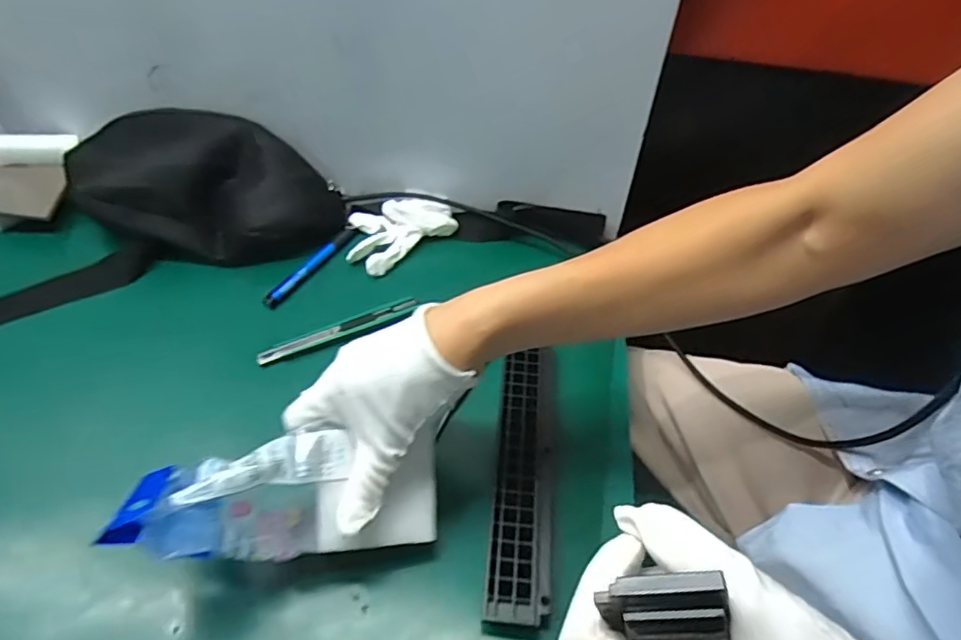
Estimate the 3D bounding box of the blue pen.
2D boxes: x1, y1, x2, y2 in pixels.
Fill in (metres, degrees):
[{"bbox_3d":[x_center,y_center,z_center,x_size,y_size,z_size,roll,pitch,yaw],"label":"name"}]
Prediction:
[{"bbox_3d":[-0.157,-0.052,0.548,0.014,0.008,0.122,25,50,19],"label":"blue pen"}]

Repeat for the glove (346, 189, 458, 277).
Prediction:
[{"bbox_3d":[-0.086,-0.097,0.577,0.112,0.031,0.076,-33,56,-30],"label":"glove"}]

